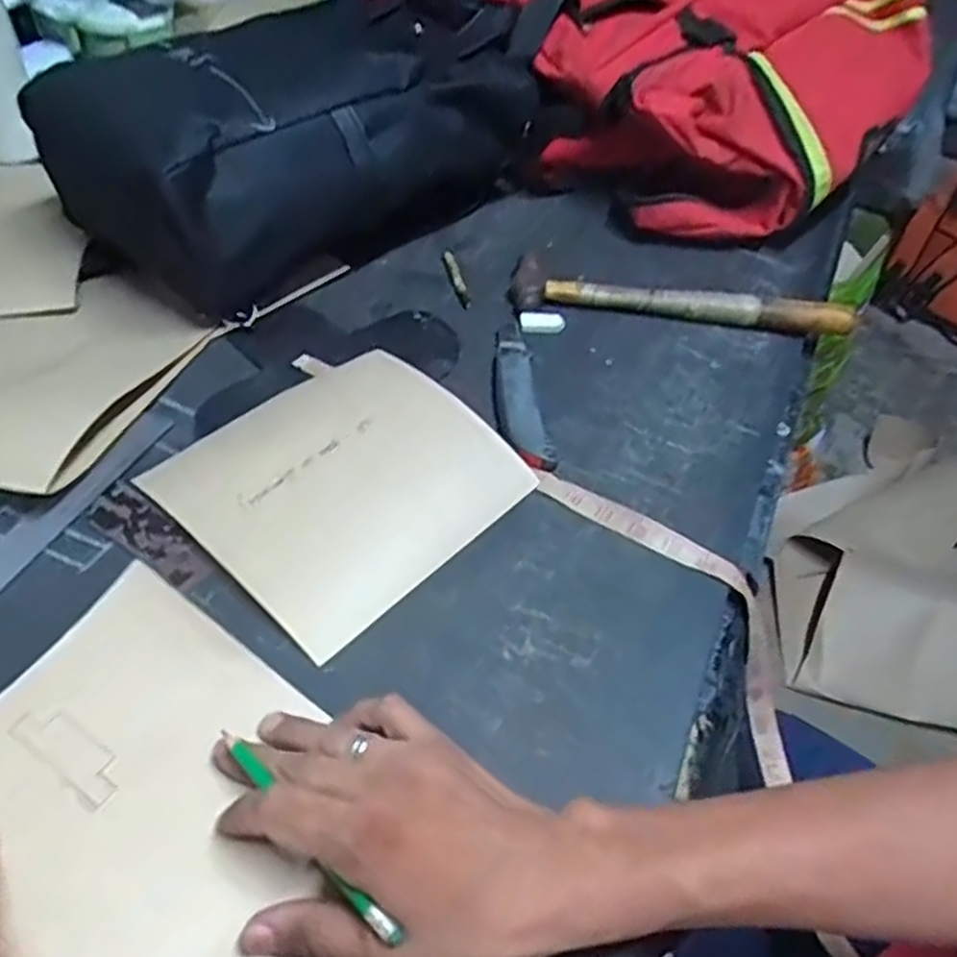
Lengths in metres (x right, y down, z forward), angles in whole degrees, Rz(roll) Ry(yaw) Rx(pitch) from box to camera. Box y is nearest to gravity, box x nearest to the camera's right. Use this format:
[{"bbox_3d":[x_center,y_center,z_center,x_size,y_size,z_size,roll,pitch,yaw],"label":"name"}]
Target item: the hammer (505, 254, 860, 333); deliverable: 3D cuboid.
[{"bbox_3d":[0.181,-0.161,0.693,0.303,0.027,0.056,6,46,-1],"label":"hammer"}]

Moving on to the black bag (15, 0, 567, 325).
[{"bbox_3d":[-0.130,-0.341,0.733,0.478,0.154,0.220,-31,57,-31],"label":"black bag"}]

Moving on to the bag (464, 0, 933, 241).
[{"bbox_3d":[0.141,-0.617,0.912,0.379,0.275,0.821,-18,53,-20],"label":"bag"}]

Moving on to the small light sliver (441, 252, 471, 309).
[{"bbox_3d":[-0.021,-0.183,0.704,0.013,0.005,0.087,-7,48,-13],"label":"small light sliver"}]

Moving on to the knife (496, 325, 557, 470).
[{"bbox_3d":[0.029,-0.071,0.602,0.038,0.012,0.164,-1,47,-8],"label":"knife"}]

